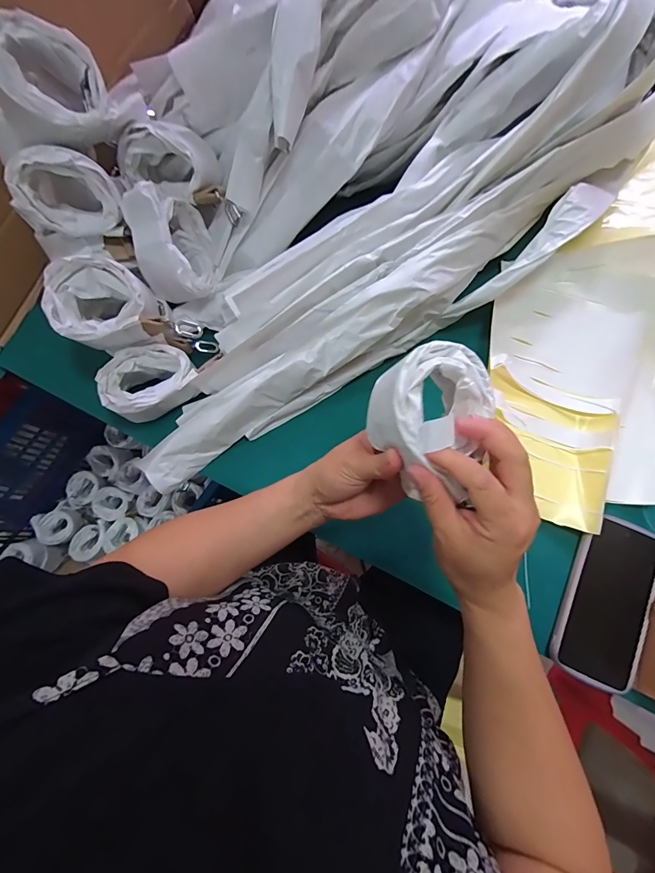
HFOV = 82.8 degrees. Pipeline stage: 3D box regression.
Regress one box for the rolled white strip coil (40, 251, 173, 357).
[{"bbox_3d":[-0.244,-0.142,0.414,0.111,0.063,0.098,27,79,8],"label":"rolled white strip coil"}]

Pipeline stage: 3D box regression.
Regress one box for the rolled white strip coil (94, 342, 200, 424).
[{"bbox_3d":[-0.208,-0.065,0.441,0.106,0.044,0.079,-28,77,-5],"label":"rolled white strip coil"}]

